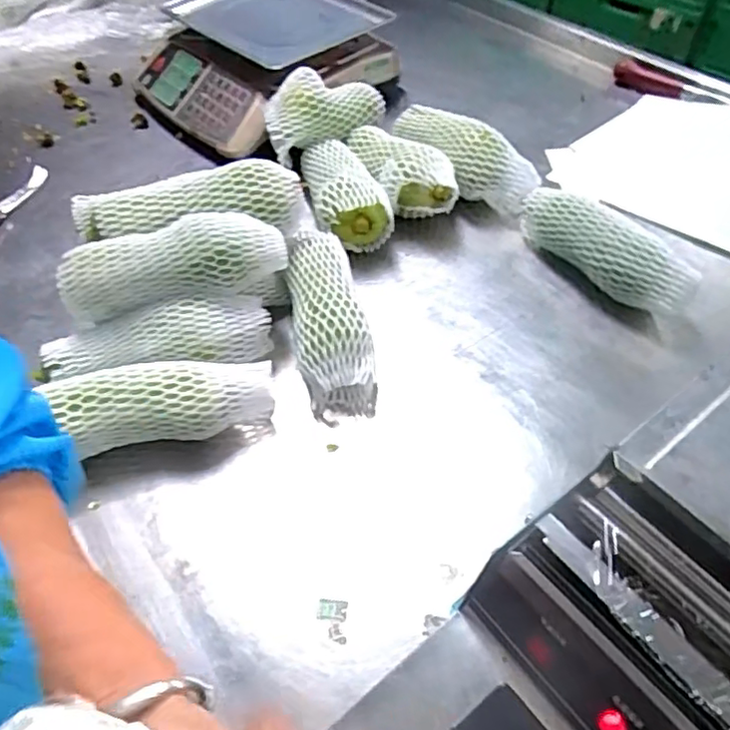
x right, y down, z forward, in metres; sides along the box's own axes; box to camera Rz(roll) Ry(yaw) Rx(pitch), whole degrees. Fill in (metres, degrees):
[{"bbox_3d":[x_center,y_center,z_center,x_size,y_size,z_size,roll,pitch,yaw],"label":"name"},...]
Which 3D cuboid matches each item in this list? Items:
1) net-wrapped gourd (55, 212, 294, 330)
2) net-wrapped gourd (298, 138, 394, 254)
[{"bbox_3d":[-0.197,-0.100,0.635,0.226,0.076,0.073,-13,52,-7],"label":"net-wrapped gourd"},{"bbox_3d":[-0.028,-0.242,0.808,0.096,0.074,0.187,-11,52,-5],"label":"net-wrapped gourd"}]

